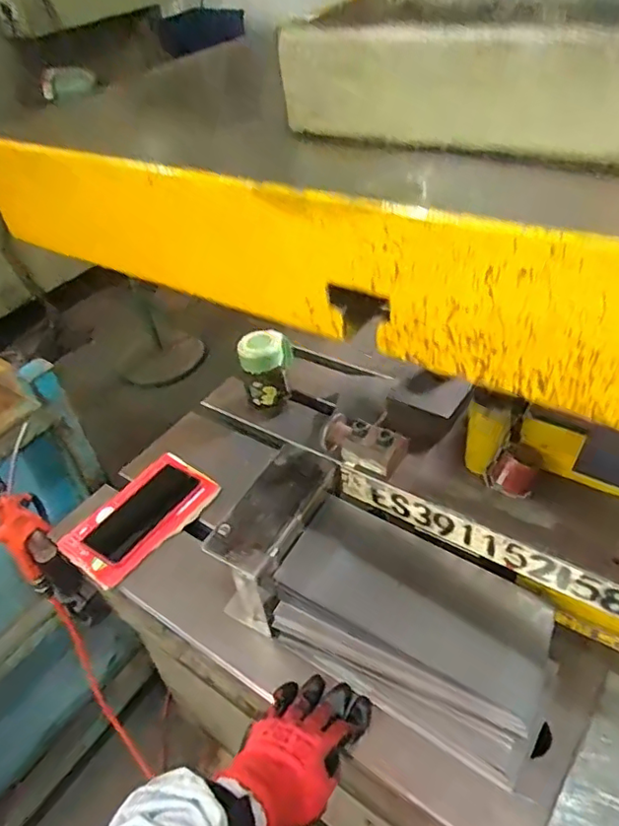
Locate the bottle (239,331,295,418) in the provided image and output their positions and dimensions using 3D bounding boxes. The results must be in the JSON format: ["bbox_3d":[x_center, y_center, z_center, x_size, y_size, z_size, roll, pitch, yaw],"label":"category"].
[{"bbox_3d":[-0.061,-0.062,0.883,0.079,0.117,0.060,-10,41,-3],"label":"bottle"}]

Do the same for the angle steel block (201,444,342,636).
[{"bbox_3d":[-0.035,0.144,0.656,0.074,0.140,0.167,18,47,26],"label":"angle steel block"}]

